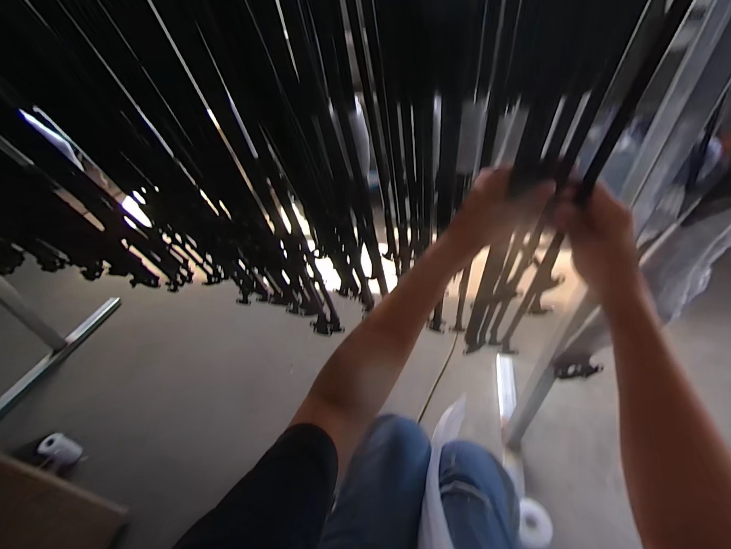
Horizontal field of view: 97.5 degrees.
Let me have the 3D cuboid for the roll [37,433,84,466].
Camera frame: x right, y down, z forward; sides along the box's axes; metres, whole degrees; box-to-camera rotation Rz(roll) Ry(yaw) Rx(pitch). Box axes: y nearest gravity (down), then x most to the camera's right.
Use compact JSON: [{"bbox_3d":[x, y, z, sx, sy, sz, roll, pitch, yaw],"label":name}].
[{"bbox_3d":[-0.895,0.521,0.949,0.051,0.111,0.056,11,41,18],"label":"roll"}]

